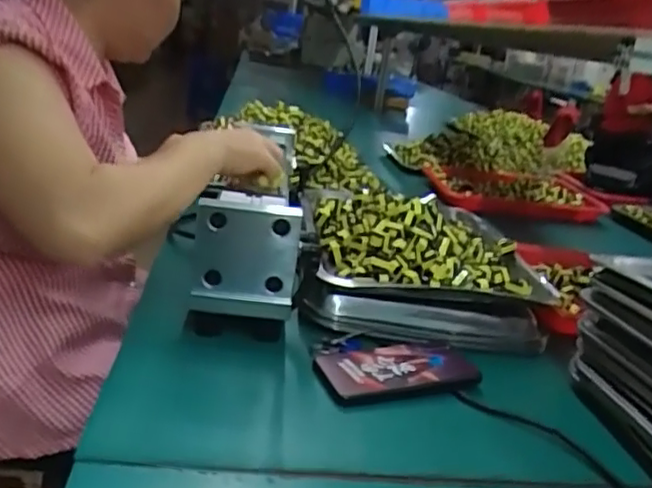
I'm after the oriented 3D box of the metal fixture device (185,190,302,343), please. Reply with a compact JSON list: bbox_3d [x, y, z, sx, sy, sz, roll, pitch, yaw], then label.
[{"bbox_3d":[-0.086,0.024,0.651,0.102,0.142,0.076,2,20,-16],"label":"metal fixture device"}]

